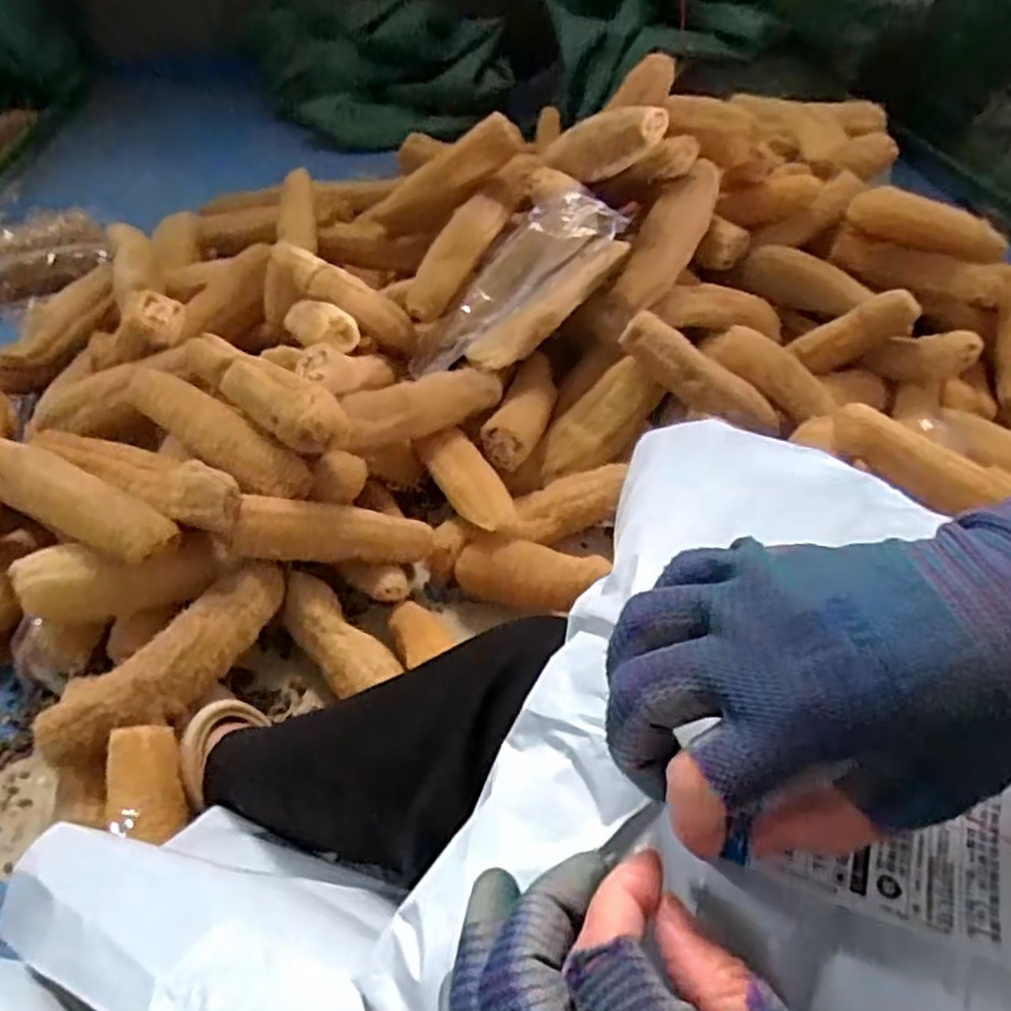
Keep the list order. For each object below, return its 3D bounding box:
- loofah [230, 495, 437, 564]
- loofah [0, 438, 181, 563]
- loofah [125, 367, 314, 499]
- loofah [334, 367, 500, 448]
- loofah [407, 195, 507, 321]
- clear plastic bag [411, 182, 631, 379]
[{"bbox_3d":[-0.180,0.029,0.804,0.220,0.051,0.051,7,39,-33],"label":"loofah"},{"bbox_3d":[-0.430,-0.004,0.747,0.238,0.055,0.064,23,47,17],"label":"loofah"},{"bbox_3d":[-0.315,-0.082,0.819,0.236,0.052,0.066,30,50,24],"label":"loofah"},{"bbox_3d":[-0.101,-0.125,0.927,0.207,0.055,0.054,-22,50,-25],"label":"loofah"},{"bbox_3d":[-0.062,-0.351,1.035,0.051,0.059,0.225,23,69,18],"label":"loofah"},{"bbox_3d":[0.016,-0.272,0.991,0.325,0.087,0.138,-42,54,2],"label":"clear plastic bag"}]

